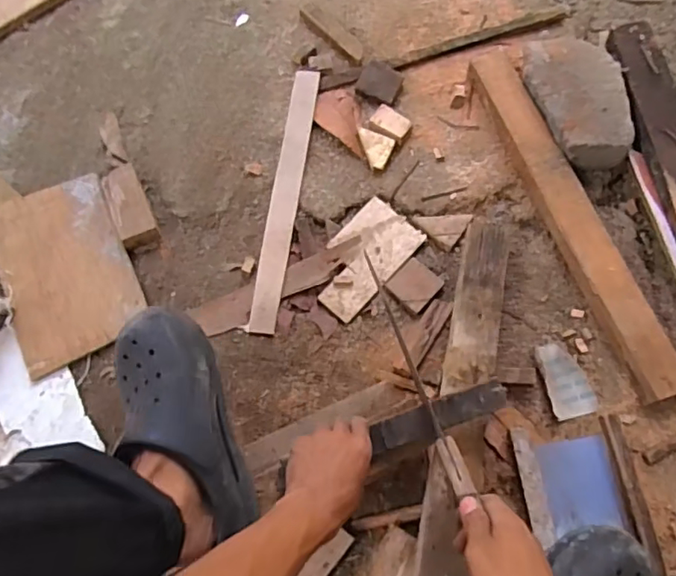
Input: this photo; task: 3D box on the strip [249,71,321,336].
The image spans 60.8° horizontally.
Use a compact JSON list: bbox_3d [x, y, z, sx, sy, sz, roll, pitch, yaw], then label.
[{"bbox_3d":[-0.078,-0.143,0.864,0.044,0.016,0.431,7,70,4],"label":"strip"}]

